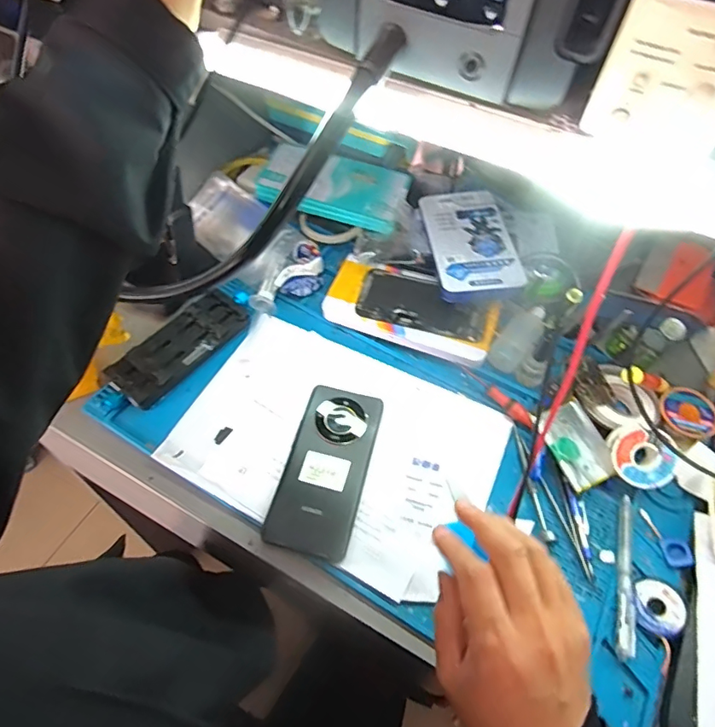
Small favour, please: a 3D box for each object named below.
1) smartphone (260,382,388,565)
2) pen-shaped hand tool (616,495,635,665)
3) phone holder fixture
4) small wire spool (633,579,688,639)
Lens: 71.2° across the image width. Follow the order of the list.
[{"bbox_3d":[-0.028,0.095,0.467,0.074,0.011,0.163,14,55,5],"label":"smartphone"},{"bbox_3d":[0.230,0.180,0.429,0.014,0.010,0.134,16,55,7],"label":"pen-shaped hand tool"},{"bbox_3d":[-0.186,-0.020,0.527,0.062,0.024,0.148,33,59,18],"label":"phone holder fixture"},{"bbox_3d":[0.249,0.202,0.412,0.037,0.013,0.043,26,57,13],"label":"small wire spool"}]

